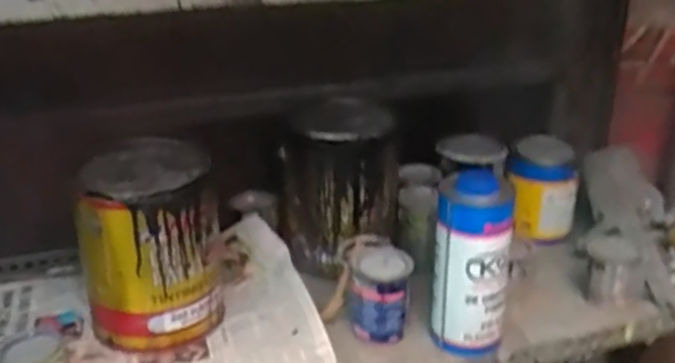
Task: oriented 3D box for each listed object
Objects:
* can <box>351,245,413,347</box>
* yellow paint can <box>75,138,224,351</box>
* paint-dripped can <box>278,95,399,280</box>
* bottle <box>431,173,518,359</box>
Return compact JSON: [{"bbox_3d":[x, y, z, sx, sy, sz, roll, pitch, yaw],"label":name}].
[{"bbox_3d":[0.053,0.138,0.861,0.072,0.095,0.075,1,24,0],"label":"can"},{"bbox_3d":[-0.224,0.077,0.855,0.152,0.200,0.145,-5,25,-12],"label":"yellow paint can"},{"bbox_3d":[0.005,0.000,1.004,0.167,0.193,0.202,1,24,1],"label":"paint-dripped can"},{"bbox_3d":[0.156,0.095,0.819,0.084,0.198,0.082,7,25,13],"label":"bottle"}]

